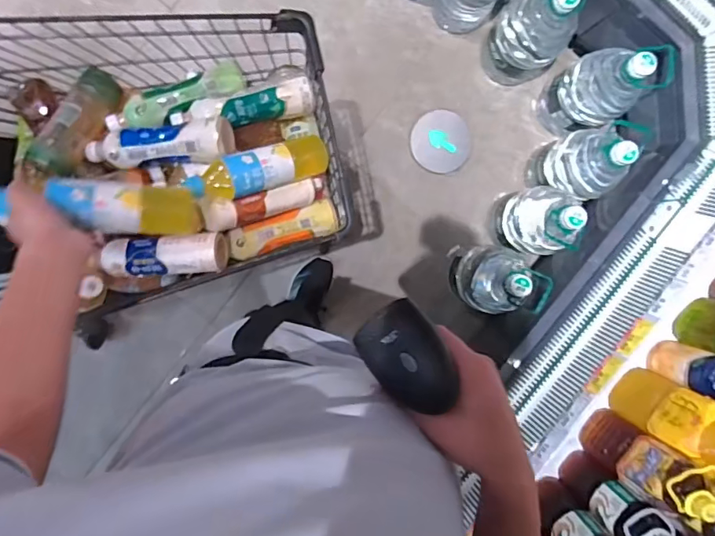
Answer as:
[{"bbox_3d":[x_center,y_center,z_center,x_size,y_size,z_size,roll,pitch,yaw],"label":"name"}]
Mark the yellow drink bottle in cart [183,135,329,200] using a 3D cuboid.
[{"bbox_3d":[-0.146,-0.152,0.752,0.239,0.079,0.064,-28,97,-40],"label":"yellow drink bottle in cart"}]

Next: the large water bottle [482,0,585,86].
[{"bbox_3d":[0.463,-0.604,1.257,0.212,0.379,0.172,36,91,-5],"label":"large water bottle"}]

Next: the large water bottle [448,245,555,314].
[{"bbox_3d":[0.353,0.024,1.271,0.184,0.348,0.160,1,94,-4],"label":"large water bottle"}]

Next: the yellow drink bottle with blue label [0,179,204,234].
[{"bbox_3d":[-0.307,-0.078,0.631,0.255,0.070,0.061,1,95,-43],"label":"yellow drink bottle with blue label"}]

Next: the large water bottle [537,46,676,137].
[{"bbox_3d":[0.635,-0.476,1.286,0.163,0.399,0.179,0,94,-4],"label":"large water bottle"}]

